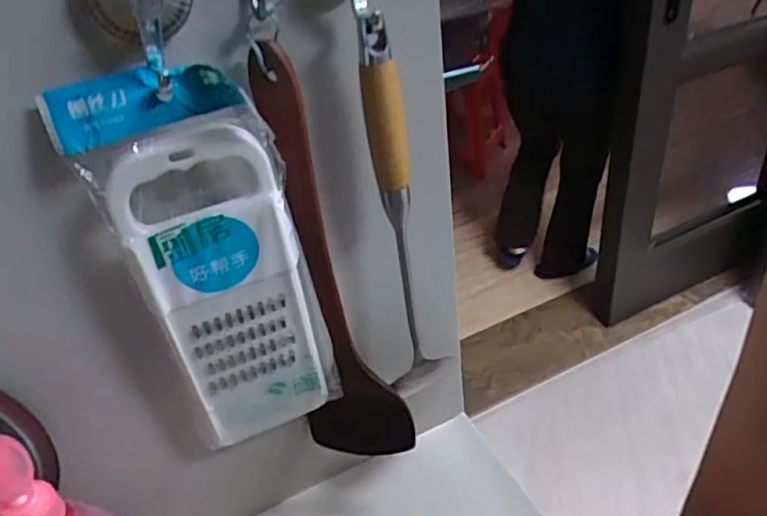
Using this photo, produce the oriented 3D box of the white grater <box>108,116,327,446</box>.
[{"bbox_3d":[-0.104,0.034,0.433,0.098,0.259,0.014,-20,38,-16],"label":"white grater"}]

